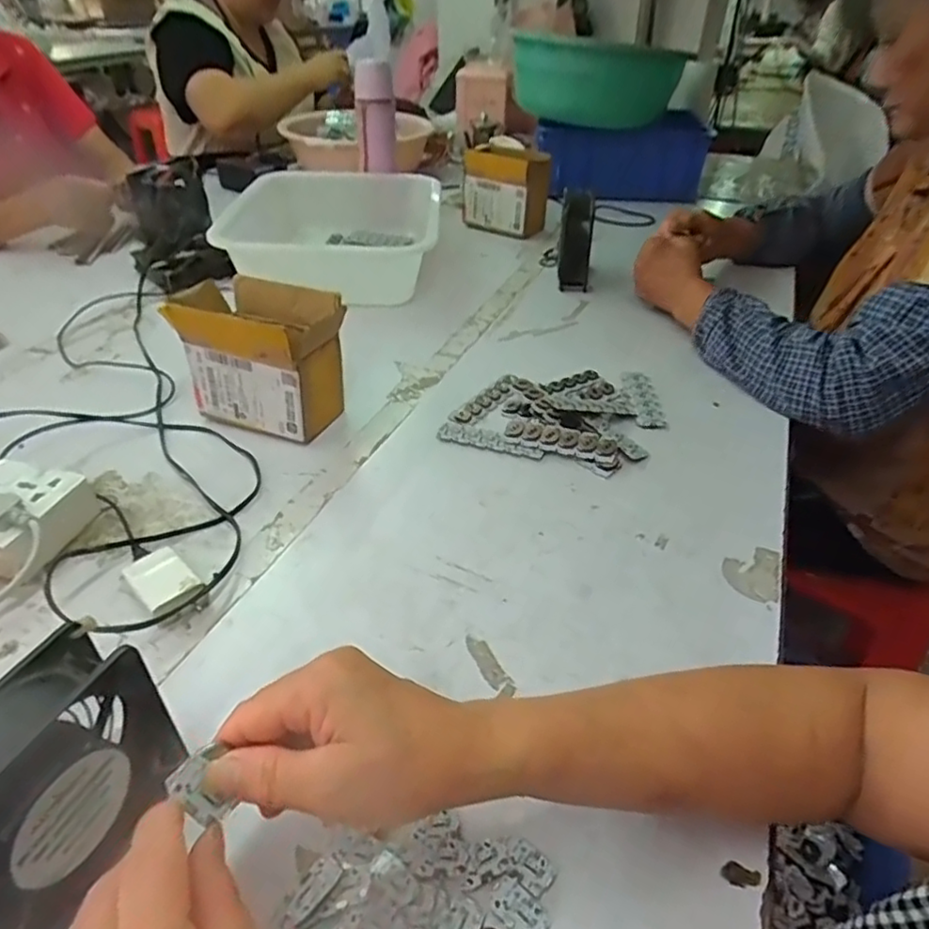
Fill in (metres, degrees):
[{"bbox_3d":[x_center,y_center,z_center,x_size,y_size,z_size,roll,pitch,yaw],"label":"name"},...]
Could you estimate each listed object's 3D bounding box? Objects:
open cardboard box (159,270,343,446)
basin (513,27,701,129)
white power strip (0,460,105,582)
[{"bbox_3d":[-0.200,-0.109,0.638,0.148,0.124,0.102,15,41,14],"label":"open cardboard box"},{"bbox_3d":[0.240,-0.718,1.198,0.308,0.145,0.308,2,39,-1],"label":"basin"},{"bbox_3d":[-0.359,0.042,0.507,0.100,0.043,0.091,9,40,8],"label":"white power strip"}]

